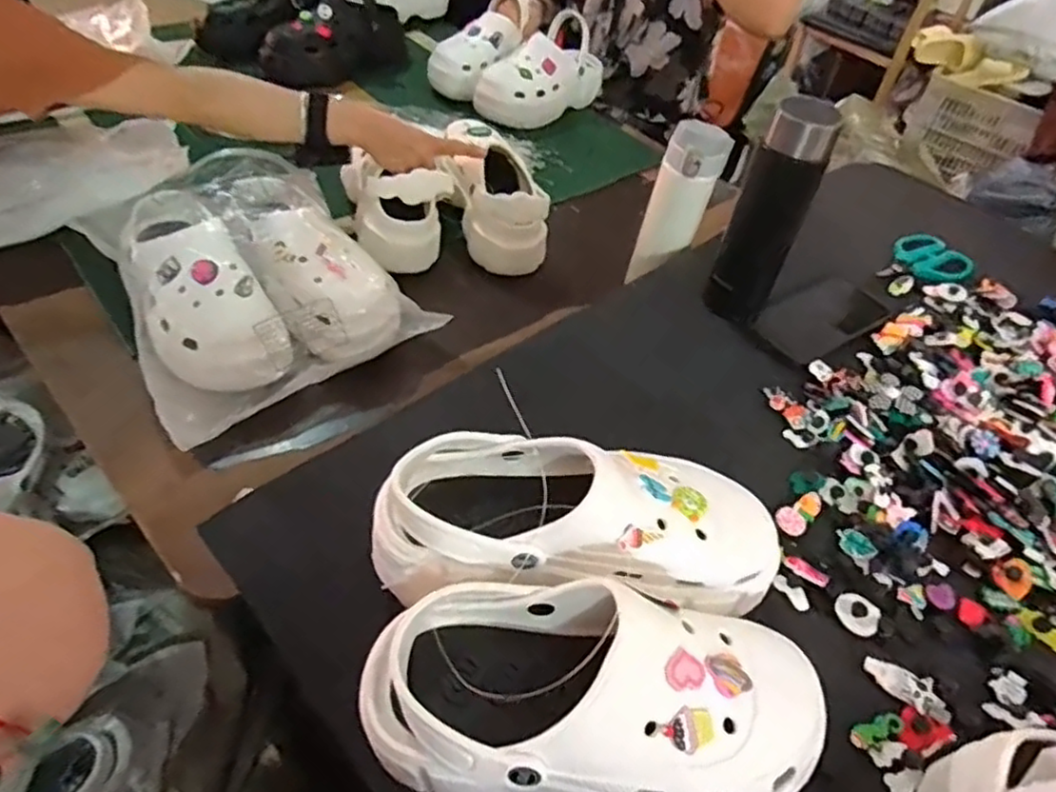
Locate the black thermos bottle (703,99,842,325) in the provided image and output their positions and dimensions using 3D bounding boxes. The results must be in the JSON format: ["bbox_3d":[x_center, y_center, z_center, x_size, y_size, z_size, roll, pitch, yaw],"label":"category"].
[{"bbox_3d":[0.220,-0.158,0.633,0.063,0.209,0.051,19,48,11],"label":"black thermos bottle"}]

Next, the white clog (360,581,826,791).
[{"bbox_3d":[0.035,0.171,0.374,0.248,0.101,0.102,7,47,-1],"label":"white clog"}]

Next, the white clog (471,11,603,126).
[{"bbox_3d":[0.017,-0.560,1.184,0.104,0.114,0.255,38,54,26],"label":"white clog"}]

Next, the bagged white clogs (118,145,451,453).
[{"bbox_3d":[-0.309,-0.142,0.748,0.280,0.111,0.312,-29,56,-29],"label":"bagged white clogs"}]

